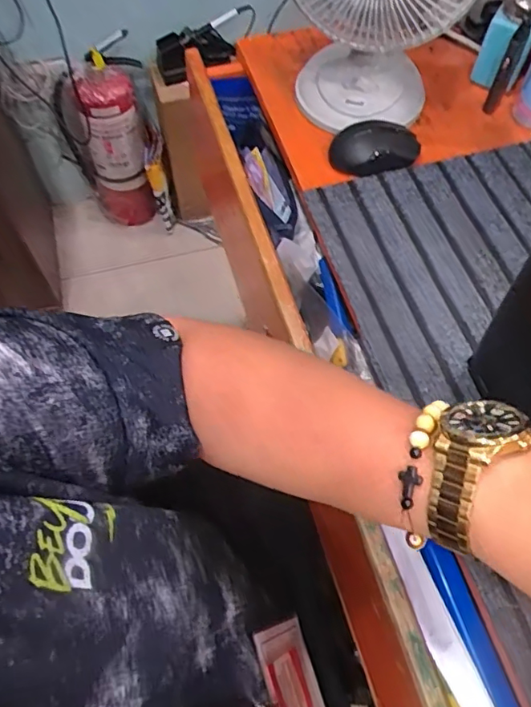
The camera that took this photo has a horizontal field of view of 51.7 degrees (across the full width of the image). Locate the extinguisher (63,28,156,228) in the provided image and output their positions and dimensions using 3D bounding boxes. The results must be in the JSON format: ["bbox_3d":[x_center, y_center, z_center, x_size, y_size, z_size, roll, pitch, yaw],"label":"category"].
[{"bbox_3d":[-0.397,-0.554,1.467,0.191,0.462,0.173,-17,63,-10],"label":"extinguisher"}]

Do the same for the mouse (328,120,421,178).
[{"bbox_3d":[0.121,-0.230,0.612,0.097,0.035,0.054,-11,62,-7],"label":"mouse"}]

